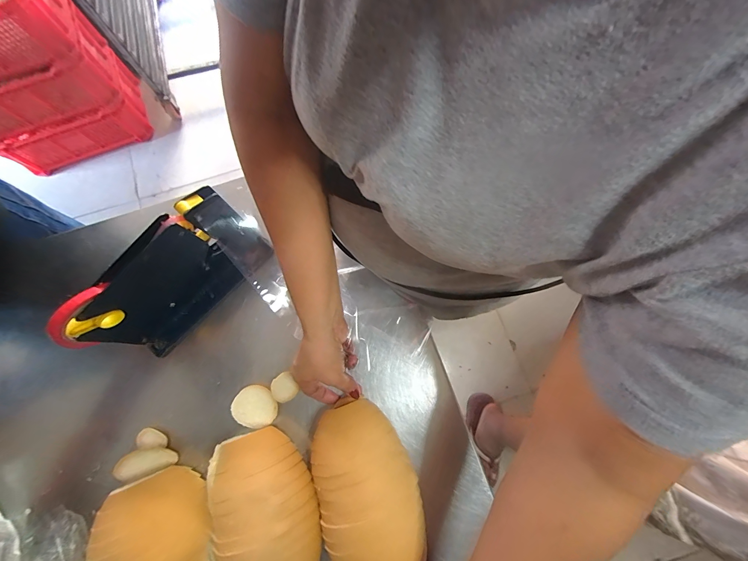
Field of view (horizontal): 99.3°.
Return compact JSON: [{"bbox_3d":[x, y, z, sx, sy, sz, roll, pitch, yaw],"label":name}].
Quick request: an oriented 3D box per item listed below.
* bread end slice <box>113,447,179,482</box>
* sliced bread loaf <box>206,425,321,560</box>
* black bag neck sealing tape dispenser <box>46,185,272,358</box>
[{"bbox_3d":[-0.284,0.227,0.397,0.064,0.012,0.032,-6,76,-23],"label":"bread end slice"},{"bbox_3d":[-0.128,0.255,0.360,0.116,0.073,0.154,-17,77,-4],"label":"sliced bread loaf"},{"bbox_3d":[-0.242,0.002,0.392,0.044,0.147,0.218,41,80,9],"label":"black bag neck sealing tape dispenser"}]

